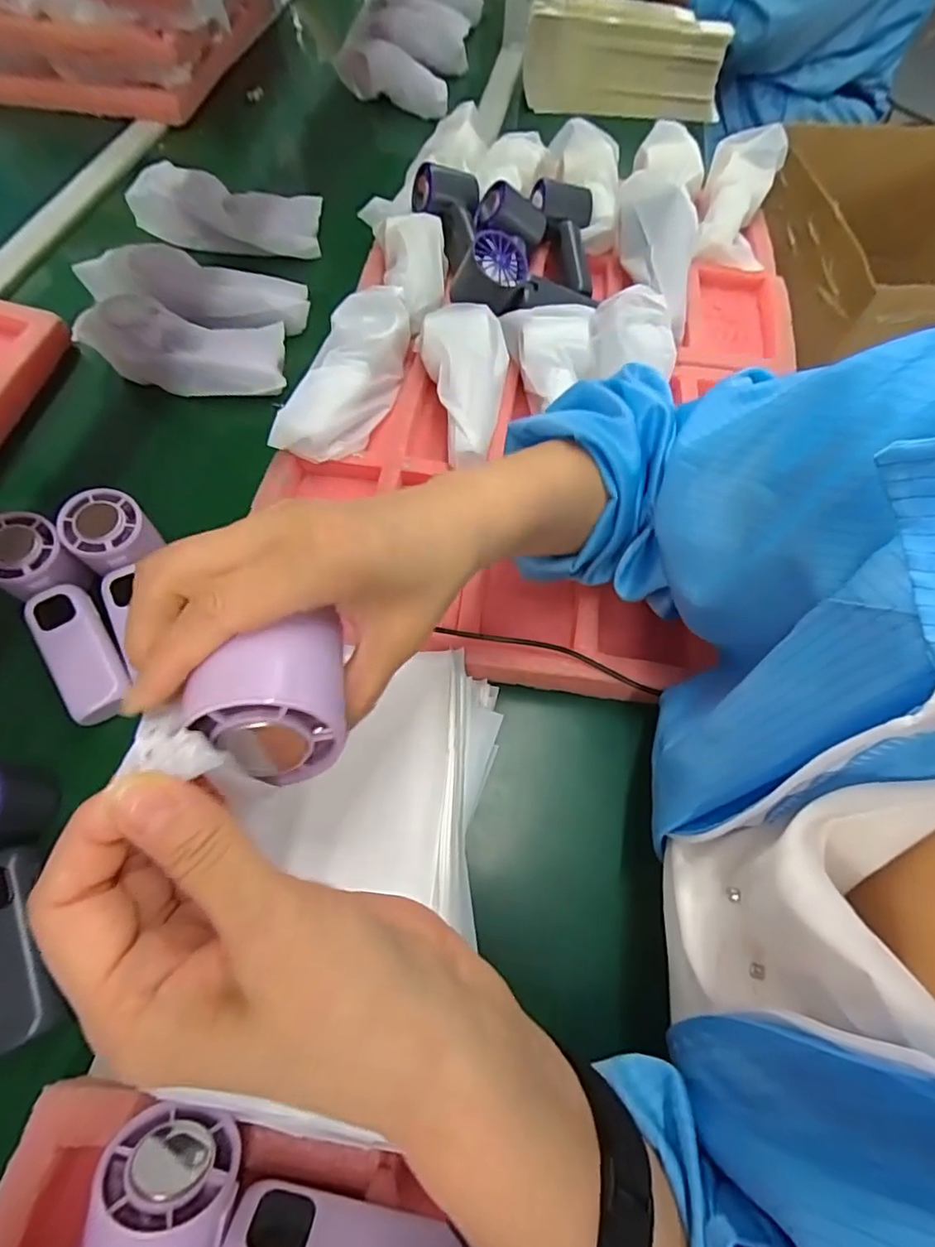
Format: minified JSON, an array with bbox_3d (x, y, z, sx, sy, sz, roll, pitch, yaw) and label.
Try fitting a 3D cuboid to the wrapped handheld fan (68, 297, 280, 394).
[{"bbox_3d":[-0.258,-0.256,0.515,0.170,0.053,0.076,2,61,-2],"label":"wrapped handheld fan"}]

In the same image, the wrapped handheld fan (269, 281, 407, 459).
[{"bbox_3d":[-0.098,-0.207,0.474,0.061,0.054,0.173,15,61,5],"label":"wrapped handheld fan"}]

